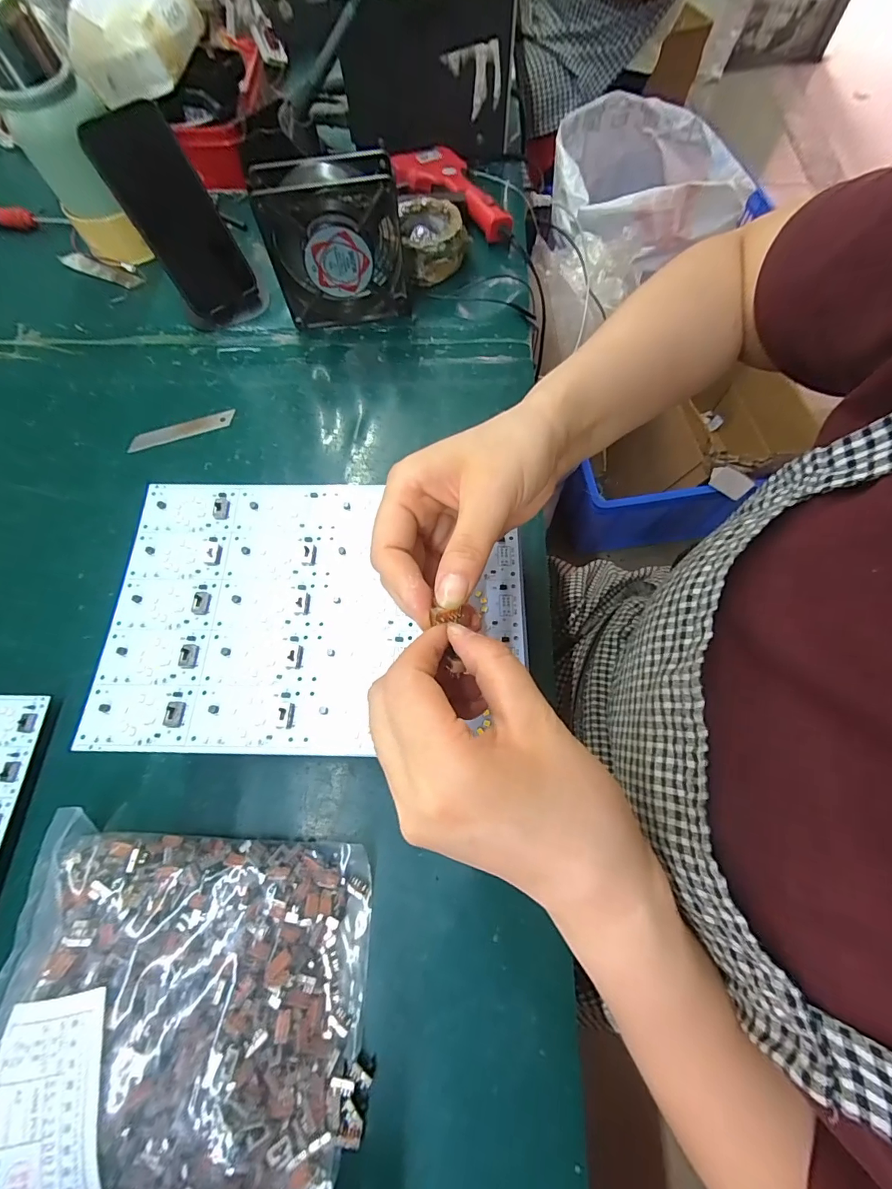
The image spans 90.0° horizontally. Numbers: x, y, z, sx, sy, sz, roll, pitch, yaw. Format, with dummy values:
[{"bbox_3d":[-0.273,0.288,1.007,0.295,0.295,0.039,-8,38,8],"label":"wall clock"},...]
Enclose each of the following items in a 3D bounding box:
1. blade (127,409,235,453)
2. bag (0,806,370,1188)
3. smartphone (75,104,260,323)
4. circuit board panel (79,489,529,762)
[{"bbox_3d":[-0.249,-0.155,0.422,0.098,0.004,0.020,-18,75,-7],"label":"blade"},{"bbox_3d":[-0.153,0.232,0.238,0.205,0.045,0.183,5,68,2],"label":"bag"},{"bbox_3d":[-0.251,-0.353,0.427,0.072,0.157,0.016,-42,42,-15],"label":"smartphone"},{"bbox_3d":[-0.076,0.006,0.263,0.237,0.005,0.163,1,68,0],"label":"circuit board panel"}]

